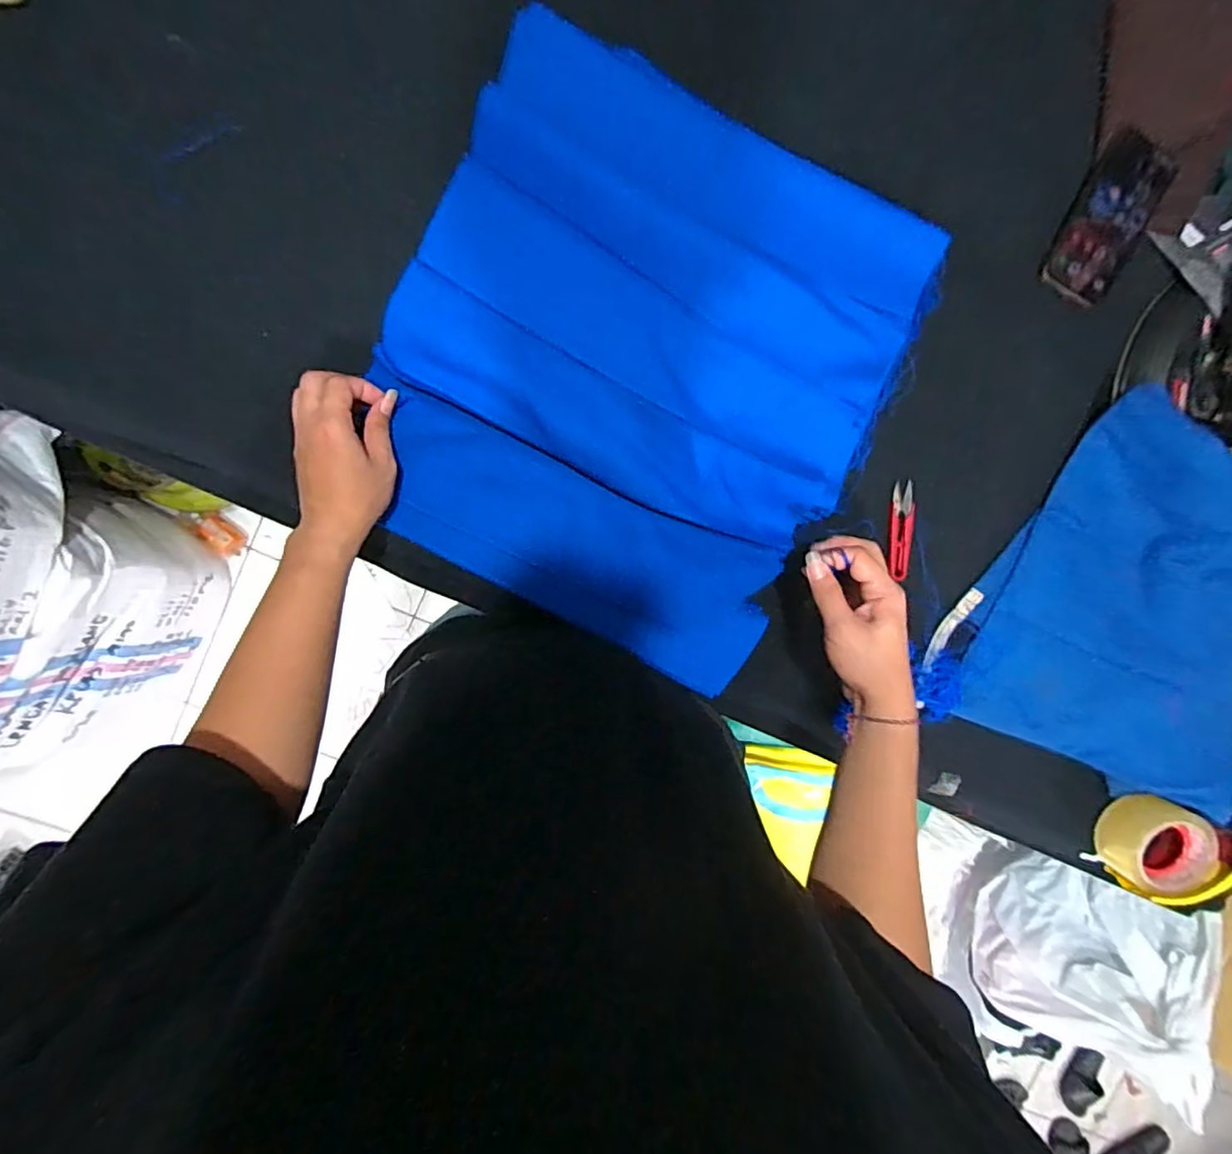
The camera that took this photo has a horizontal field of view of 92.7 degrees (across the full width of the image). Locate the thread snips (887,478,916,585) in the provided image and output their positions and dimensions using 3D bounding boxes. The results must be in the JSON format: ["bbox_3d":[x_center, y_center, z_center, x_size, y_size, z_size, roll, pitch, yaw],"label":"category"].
[{"bbox_3d":[0.300,-0.051,0.617,0.026,0.009,0.094,4,96,-7],"label":"thread snips"}]

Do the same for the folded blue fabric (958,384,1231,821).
[{"bbox_3d":[0.579,0.039,0.630,0.341,0.069,0.371,25,94,-8],"label":"folded blue fabric"}]

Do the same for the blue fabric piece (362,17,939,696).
[{"bbox_3d":[0.016,-0.186,0.554,0.432,0.066,0.476,26,94,-8],"label":"blue fabric piece"}]

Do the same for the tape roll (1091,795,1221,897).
[{"bbox_3d":[0.613,0.303,0.667,0.100,0.055,0.100,-1,97,-6],"label":"tape roll"}]

